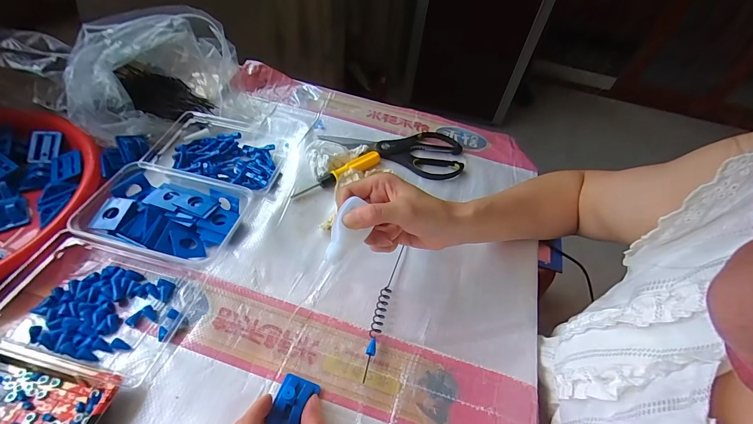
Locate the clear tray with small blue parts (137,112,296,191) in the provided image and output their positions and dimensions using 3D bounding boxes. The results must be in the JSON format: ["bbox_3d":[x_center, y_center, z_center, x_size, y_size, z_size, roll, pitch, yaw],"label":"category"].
[{"bbox_3d":[-0.220,-0.088,0.484,0.179,0.034,0.123,7,50,-1],"label":"clear tray with small blue parts"}]

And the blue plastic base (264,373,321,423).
[{"bbox_3d":[-0.075,0.169,0.306,0.035,0.014,0.044,19,51,9],"label":"blue plastic base"}]

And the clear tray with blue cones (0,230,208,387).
[{"bbox_3d":[-0.274,0.087,0.334,0.161,0.031,0.113,12,50,4],"label":"clear tray with blue cones"}]

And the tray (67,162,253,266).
[{"bbox_3d":[-0.244,0.005,0.402,0.157,0.034,0.110,13,51,4],"label":"tray"}]

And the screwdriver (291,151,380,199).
[{"bbox_3d":[-0.053,-0.052,0.481,0.140,0.016,0.019,-32,60,-28],"label":"screwdriver"}]

